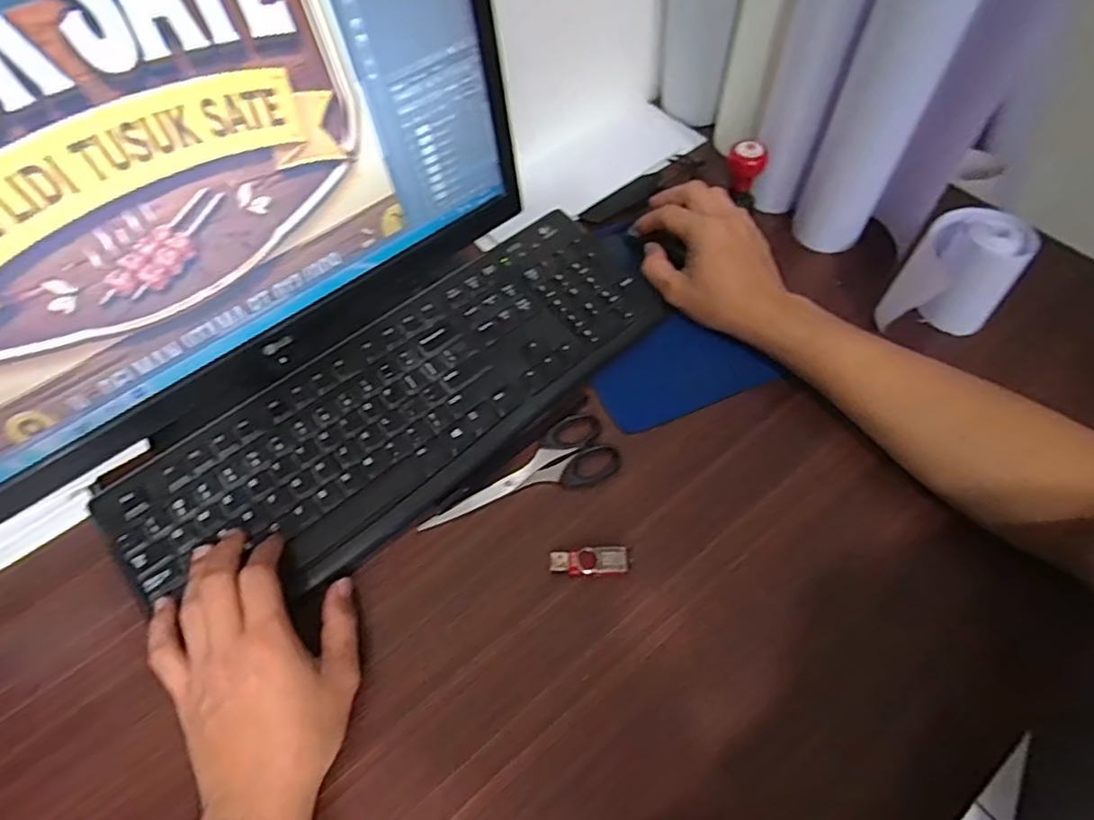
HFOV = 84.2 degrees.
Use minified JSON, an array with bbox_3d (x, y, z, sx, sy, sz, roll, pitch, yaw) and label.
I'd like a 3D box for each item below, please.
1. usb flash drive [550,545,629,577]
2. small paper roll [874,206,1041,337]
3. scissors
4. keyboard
[{"bbox_3d":[0.028,0.102,0.410,0.052,0.005,0.018,-3,59,1],"label":"usb flash drive"},{"bbox_3d":[0.328,-0.104,0.488,0.056,0.106,0.079,-41,73,-19],"label":"small paper roll"},{"bbox_3d":[-0.018,0.054,0.447,0.149,0.009,0.055,-28,62,-14],"label":"scissors"},{"bbox_3d":[-0.105,-0.008,0.471,0.431,0.018,0.159,-34,69,-17],"label":"keyboard"}]

